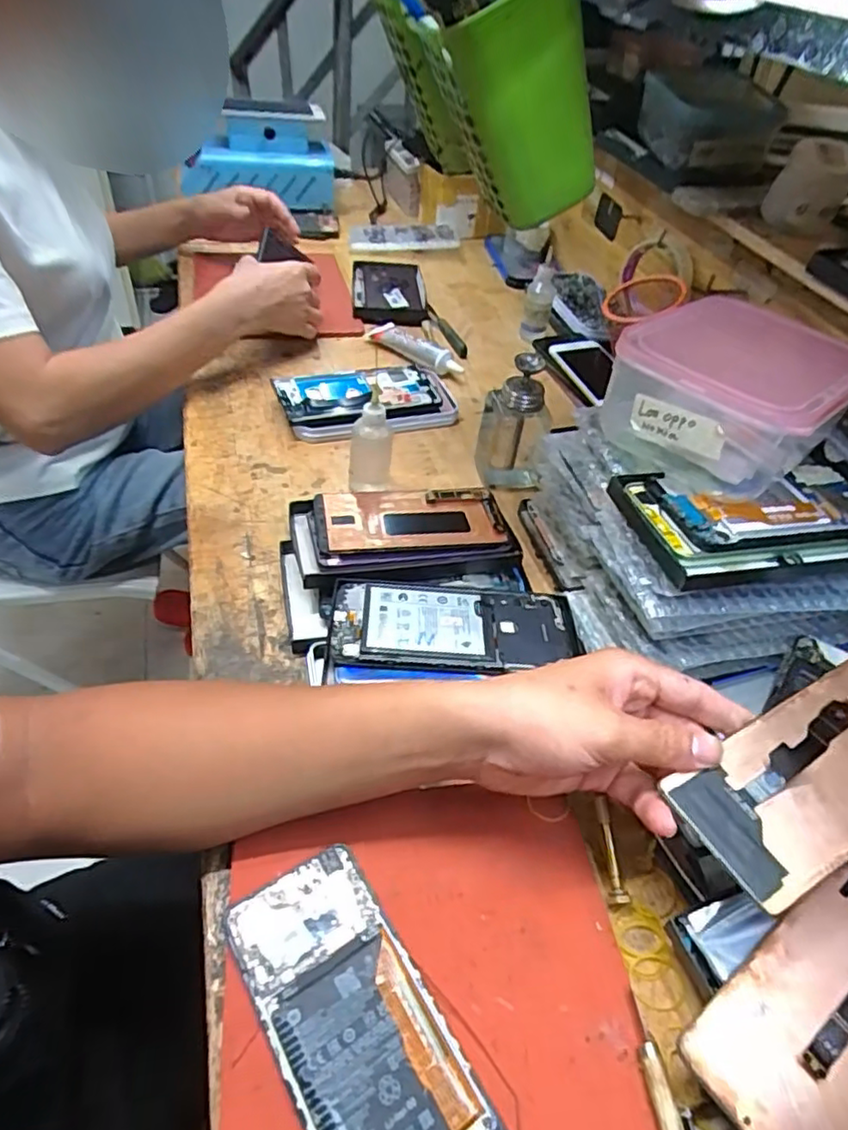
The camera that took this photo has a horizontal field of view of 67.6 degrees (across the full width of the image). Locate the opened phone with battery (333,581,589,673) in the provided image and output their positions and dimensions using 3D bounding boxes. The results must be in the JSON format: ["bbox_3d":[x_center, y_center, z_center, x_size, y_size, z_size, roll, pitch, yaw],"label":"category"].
[{"bbox_3d":[0.023,0.043,0.442,0.173,0.011,0.075,4,46,-4],"label":"opened phone with battery"}]

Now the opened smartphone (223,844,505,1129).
[{"bbox_3d":[-0.031,0.220,0.300,0.071,0.011,0.157,-23,54,-27],"label":"opened smartphone"}]

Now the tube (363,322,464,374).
[{"bbox_3d":[-0.015,-0.261,0.754,0.132,0.027,0.046,33,51,22],"label":"tube"}]

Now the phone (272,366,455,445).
[{"bbox_3d":[-0.058,-0.175,0.668,0.182,0.027,0.097,-9,48,-16],"label":"phone"}]

